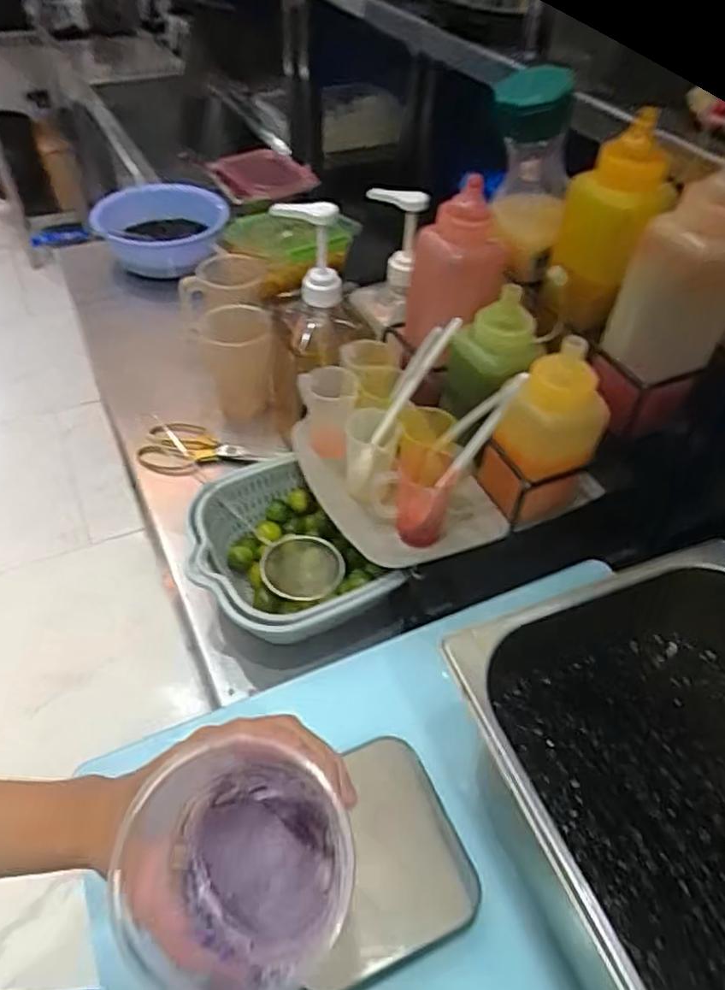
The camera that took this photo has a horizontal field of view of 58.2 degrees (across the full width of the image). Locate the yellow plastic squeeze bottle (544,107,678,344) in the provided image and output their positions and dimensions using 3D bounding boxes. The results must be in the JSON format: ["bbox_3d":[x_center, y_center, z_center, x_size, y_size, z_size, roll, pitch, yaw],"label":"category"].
[{"bbox_3d":[0.213,-0.232,0.575,0.085,0.151,0.075,17,49,13],"label":"yellow plastic squeeze bottle"}]

